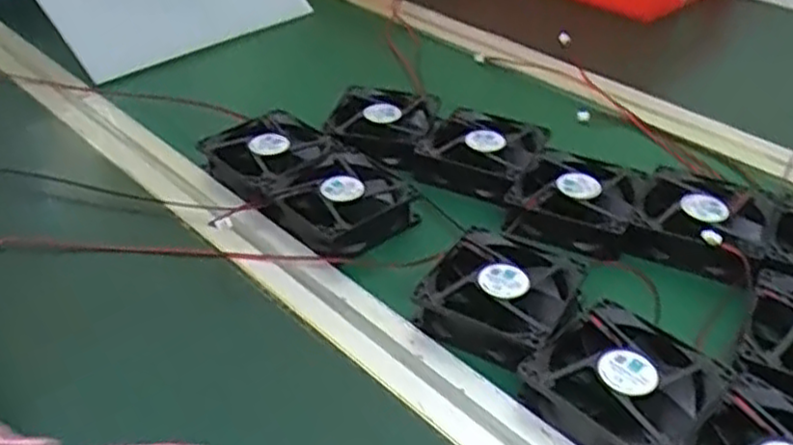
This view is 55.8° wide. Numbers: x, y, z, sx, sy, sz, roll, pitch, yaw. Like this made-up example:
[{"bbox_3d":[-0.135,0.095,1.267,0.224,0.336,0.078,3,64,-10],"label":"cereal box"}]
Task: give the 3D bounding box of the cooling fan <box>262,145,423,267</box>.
[{"bbox_3d":[-0.039,-0.014,0.515,0.081,0.029,0.081,-27,43,-32],"label":"cooling fan"}]

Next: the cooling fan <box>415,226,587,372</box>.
[{"bbox_3d":[0.063,0.044,0.437,0.085,0.027,0.087,26,43,32],"label":"cooling fan"}]

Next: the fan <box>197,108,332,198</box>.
[{"bbox_3d":[-0.091,-0.052,0.559,0.082,0.028,0.082,-25,42,-31],"label":"fan"}]

